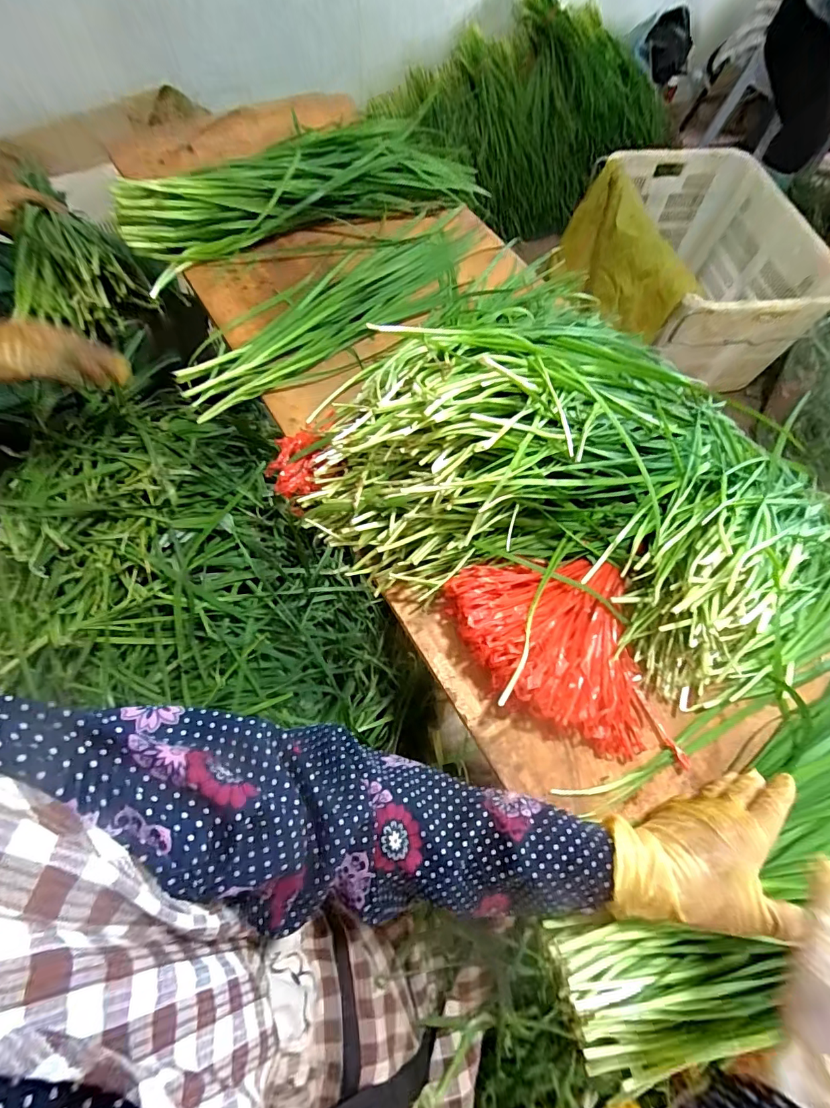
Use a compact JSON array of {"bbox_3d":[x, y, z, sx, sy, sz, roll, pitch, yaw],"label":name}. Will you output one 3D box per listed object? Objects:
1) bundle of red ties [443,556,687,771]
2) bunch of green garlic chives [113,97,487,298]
[{"bbox_3d":[0.132,0.098,0.418,0.178,0.059,0.181,-7,66,-5],"label":"bundle of red ties"},{"bbox_3d":[-0.141,-0.560,0.674,0.570,0.074,0.188,-33,72,-15],"label":"bunch of green garlic chives"}]

